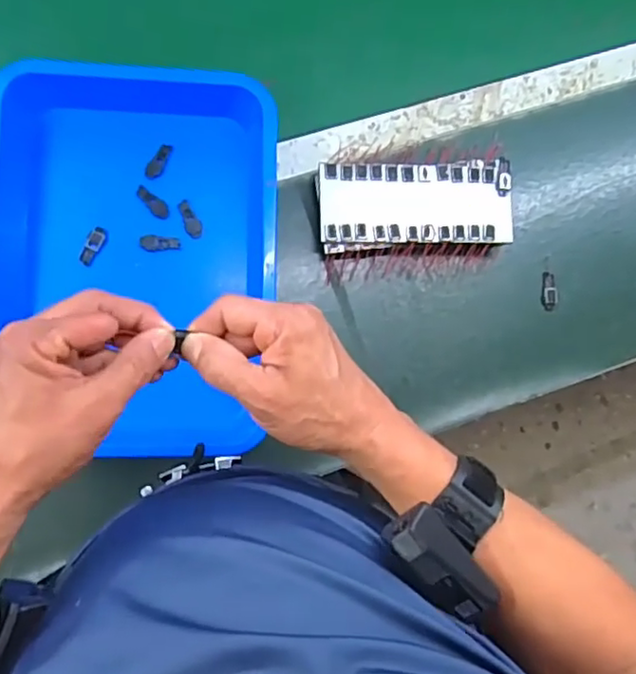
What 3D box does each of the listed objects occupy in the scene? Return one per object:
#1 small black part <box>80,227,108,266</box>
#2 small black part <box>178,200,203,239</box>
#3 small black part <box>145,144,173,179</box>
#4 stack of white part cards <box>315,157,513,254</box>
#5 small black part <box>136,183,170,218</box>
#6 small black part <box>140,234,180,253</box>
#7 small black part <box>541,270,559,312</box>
[{"bbox_3d":[-0.219,-0.088,0.603,0.016,0.004,0.038,31,82,-3],"label":"small black part"},{"bbox_3d":[-0.127,-0.117,0.616,0.016,0.005,0.038,-29,89,-8],"label":"small black part"},{"bbox_3d":[-0.158,-0.175,0.619,0.014,0.004,0.038,32,82,-3],"label":"small black part"},{"bbox_3d":[0.099,-0.134,0.641,0.197,0.033,0.085,-4,86,-7],"label":"stack of white part cards"},{"bbox_3d":[-0.163,-0.134,0.614,0.017,0.004,0.039,-41,91,-8],"label":"small black part"},{"bbox_3d":[-0.156,-0.092,0.614,0.038,0.004,0.016,4,85,-6],"label":"small black part"},{"bbox_3d":[0.249,-0.049,0.666,0.017,0.004,0.042,4,85,-6],"label":"small black part"}]

